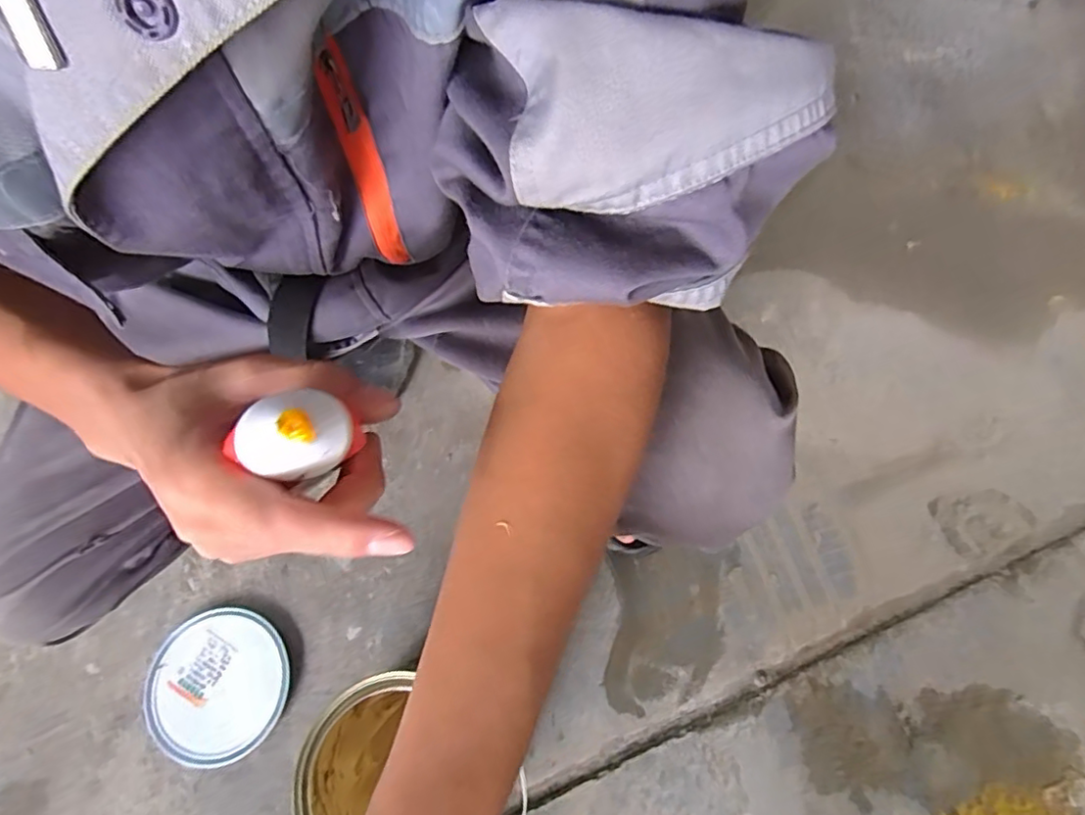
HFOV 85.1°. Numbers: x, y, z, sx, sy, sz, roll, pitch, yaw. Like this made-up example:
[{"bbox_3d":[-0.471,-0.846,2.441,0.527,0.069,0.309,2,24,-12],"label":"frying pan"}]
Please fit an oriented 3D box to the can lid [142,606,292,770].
[{"bbox_3d":[-0.341,0.290,0.620,0.142,0.012,0.145,-1,68,2],"label":"can lid"}]

